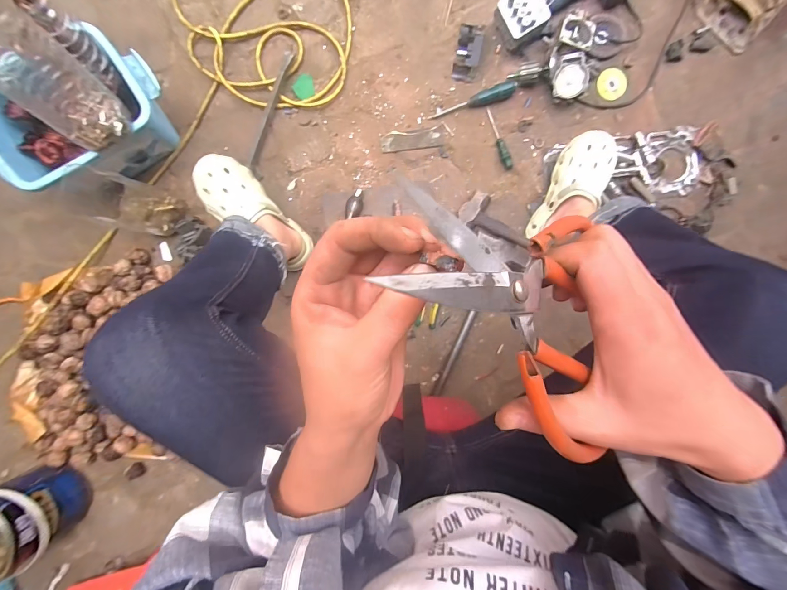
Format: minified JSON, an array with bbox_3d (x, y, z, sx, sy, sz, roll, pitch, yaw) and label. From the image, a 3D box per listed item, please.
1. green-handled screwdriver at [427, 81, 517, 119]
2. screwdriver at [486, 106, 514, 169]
[{"bbox_3d":[0.166,-0.411,0.723,0.184,0.026,0.032,-14,96,11],"label":"green-handled screwdriver"},{"bbox_3d":[0.230,-0.338,0.736,0.022,0.017,0.135,-21,94,1],"label":"screwdriver"}]

